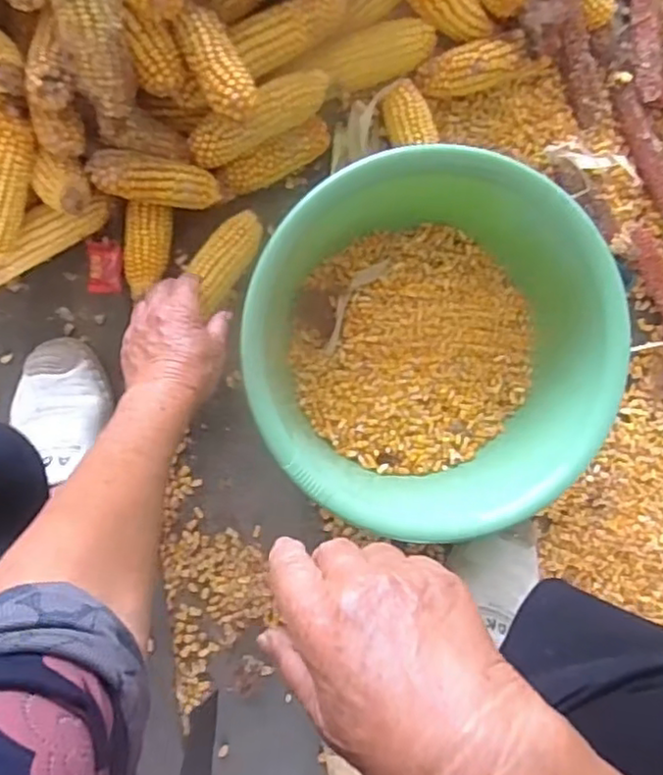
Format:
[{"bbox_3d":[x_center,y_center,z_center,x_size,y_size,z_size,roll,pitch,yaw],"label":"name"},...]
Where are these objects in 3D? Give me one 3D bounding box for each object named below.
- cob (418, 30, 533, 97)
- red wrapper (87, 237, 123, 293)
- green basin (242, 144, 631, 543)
[{"bbox_3d":[0.143,-0.330,0.690,0.117,0.040,0.049,-15,95,-6],"label":"cob"},{"bbox_3d":[-0.233,-0.124,0.676,0.037,0.018,0.052,2,93,-7],"label":"red wrapper"},{"bbox_3d":[0.092,-0.045,0.647,0.336,0.136,0.331,0,93,-7],"label":"green basin"}]

